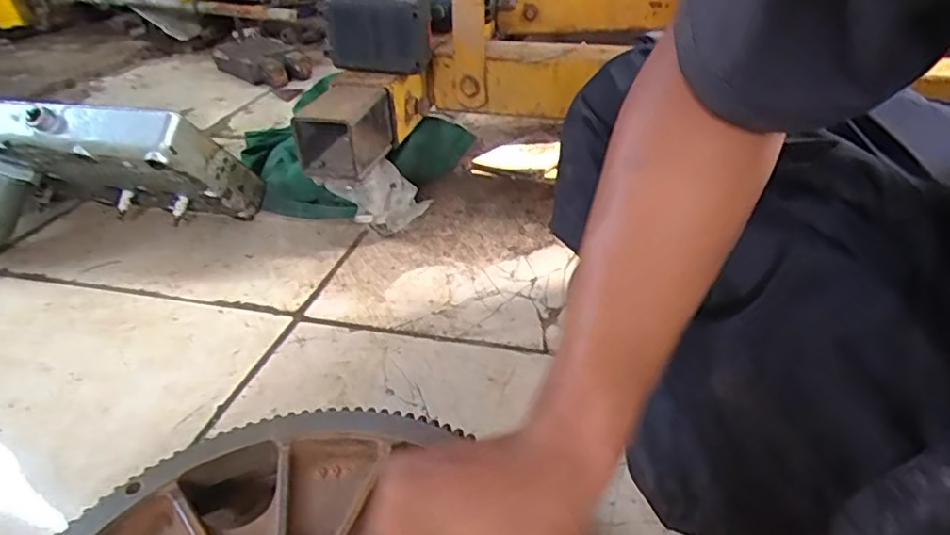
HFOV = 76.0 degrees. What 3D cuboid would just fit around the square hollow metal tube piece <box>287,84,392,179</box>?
[{"bbox_3d":[-0.132,-0.140,0.619,0.067,0.072,0.096,6,34,12],"label":"square hollow metal tube piece"}]

